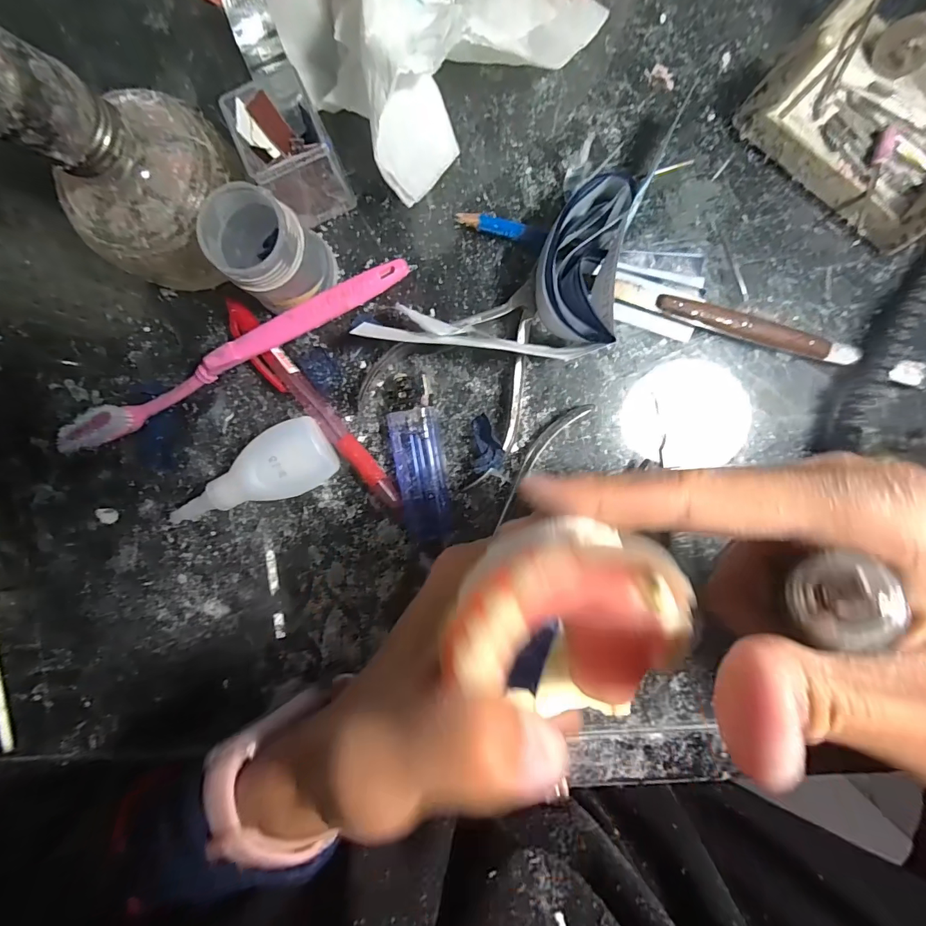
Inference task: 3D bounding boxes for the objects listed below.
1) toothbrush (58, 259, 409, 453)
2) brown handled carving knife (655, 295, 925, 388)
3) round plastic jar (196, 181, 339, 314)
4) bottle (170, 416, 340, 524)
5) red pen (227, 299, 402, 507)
[{"bbox_3d":[-0.114,-0.053,0.220,0.191,0.020,0.014,-25,92,5],"label":"toothbrush"},{"bbox_3d":[0.157,-0.059,0.208,0.131,0.010,0.010,16,95,2],"label":"brown handled carving knife"},{"bbox_3d":[-0.089,-0.097,0.200,0.046,0.050,0.042,44,95,0],"label":"round plastic jar"},{"bbox_3d":[-0.107,0.010,0.223,0.088,0.021,0.033,-30,91,5],"label":"bottle"},{"bbox_3d":[-0.077,-0.028,0.223,0.015,0.011,0.129,-40,91,5],"label":"red pen"}]

